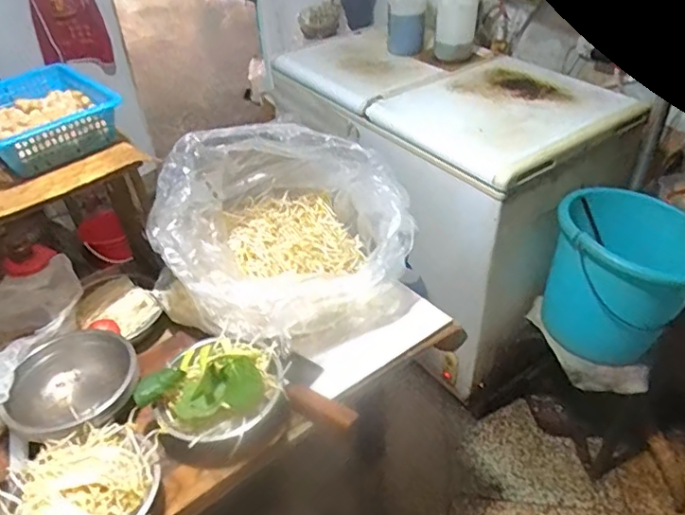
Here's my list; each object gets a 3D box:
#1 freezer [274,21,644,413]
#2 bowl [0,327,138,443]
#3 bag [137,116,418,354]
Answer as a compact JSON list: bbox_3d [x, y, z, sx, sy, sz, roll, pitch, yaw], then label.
[{"bbox_3d":[0.277,-0.226,1.836,0.564,0.703,0.993,-26,45,-26],"label":"freezer"},{"bbox_3d":[-0.387,0.198,0.857,0.184,0.089,0.181,-2,39,1],"label":"bowl"},{"bbox_3d":[-0.114,-0.065,1.041,0.433,0.268,0.437,-22,43,-21],"label":"bag"}]

